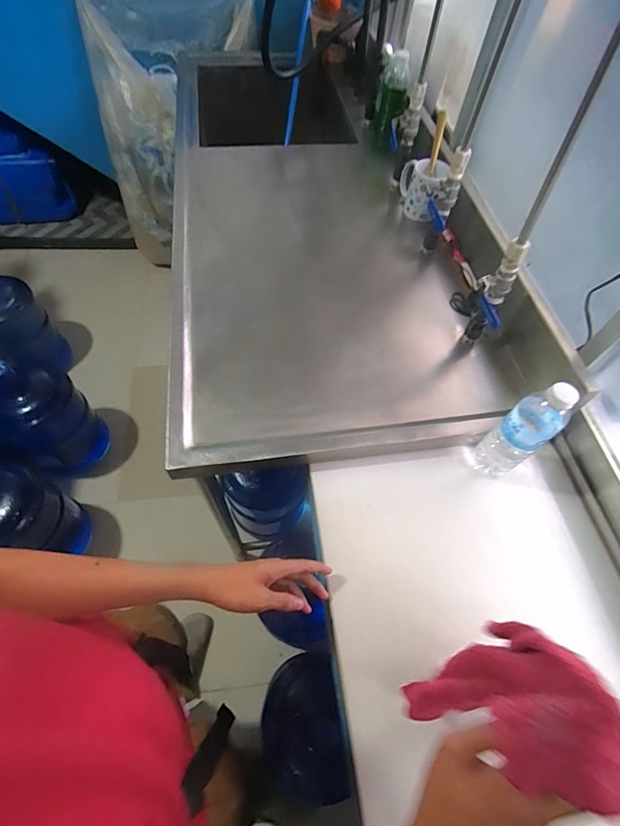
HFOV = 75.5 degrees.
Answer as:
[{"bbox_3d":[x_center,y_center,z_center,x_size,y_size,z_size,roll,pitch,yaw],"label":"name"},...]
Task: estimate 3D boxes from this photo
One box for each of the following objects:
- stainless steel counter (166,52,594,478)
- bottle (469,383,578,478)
[{"bbox_3d":[0.006,-0.490,0.946,0.635,0.096,1.261,-6,60,-8],"label":"stainless steel counter"},{"bbox_3d":[0.307,0.031,0.586,0.061,0.215,0.065,2,59,-3],"label":"bottle"}]

